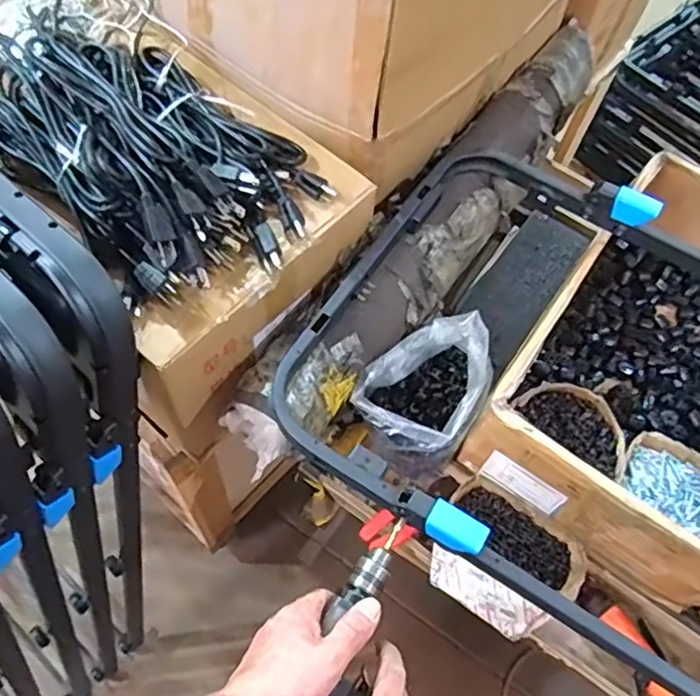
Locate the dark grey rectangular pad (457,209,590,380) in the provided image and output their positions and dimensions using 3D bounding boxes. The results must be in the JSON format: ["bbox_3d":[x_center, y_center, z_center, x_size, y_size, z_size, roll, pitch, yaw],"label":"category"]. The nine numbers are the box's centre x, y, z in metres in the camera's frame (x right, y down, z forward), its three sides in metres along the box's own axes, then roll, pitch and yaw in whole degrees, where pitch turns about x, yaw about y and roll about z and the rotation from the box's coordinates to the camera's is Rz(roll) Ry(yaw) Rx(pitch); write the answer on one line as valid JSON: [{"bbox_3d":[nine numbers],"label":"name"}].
[{"bbox_3d":[0.276,-0.101,1.065,0.114,0.046,0.293,33,64,13],"label":"dark grey rectangular pad"}]

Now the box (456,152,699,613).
[{"bbox_3d":[0.440,0.019,0.875,0.353,0.178,0.540,33,64,13],"label":"box"}]

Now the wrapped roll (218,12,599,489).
[{"bbox_3d":[0.144,-0.199,0.877,0.128,0.085,0.845,33,64,13],"label":"wrapped roll"}]

